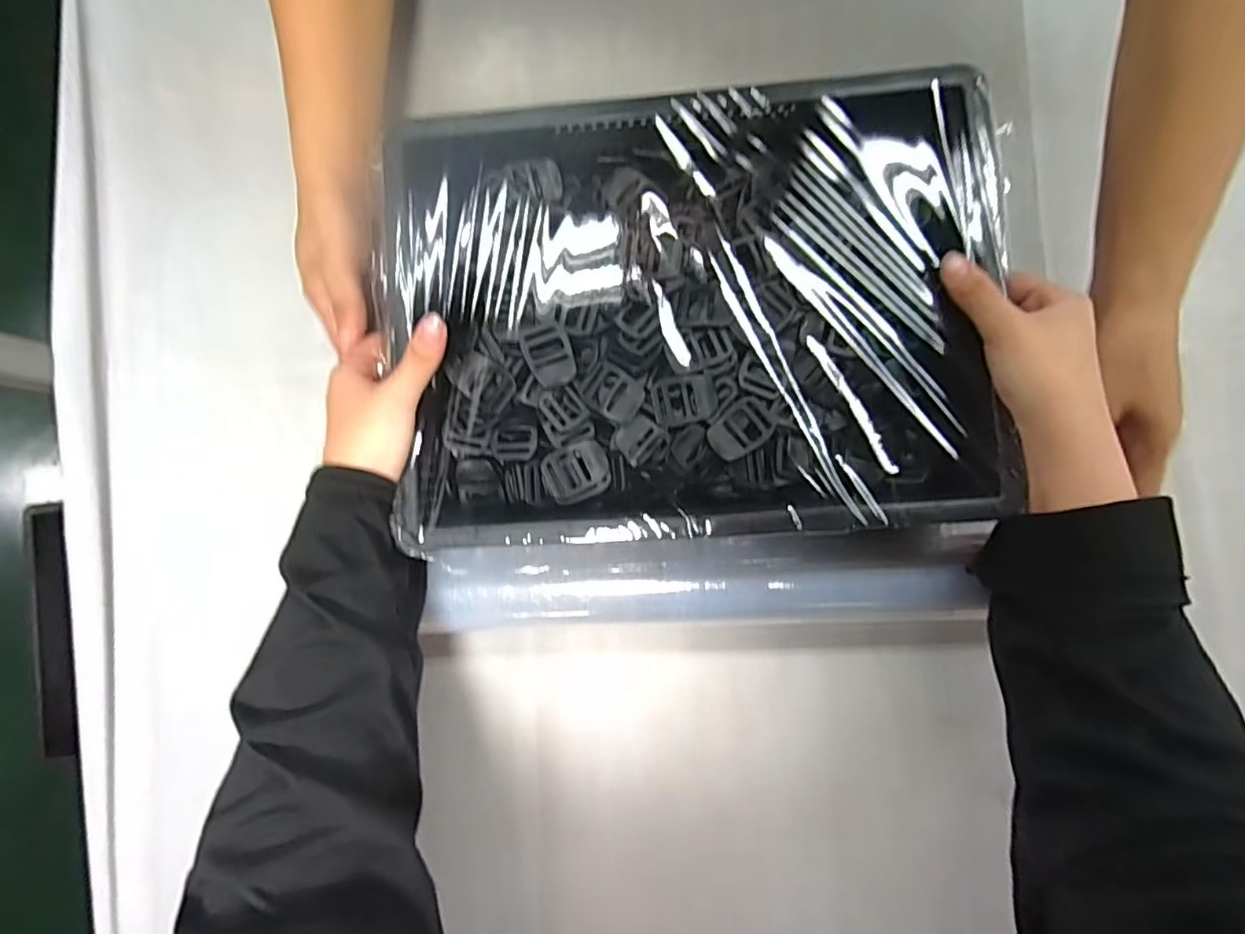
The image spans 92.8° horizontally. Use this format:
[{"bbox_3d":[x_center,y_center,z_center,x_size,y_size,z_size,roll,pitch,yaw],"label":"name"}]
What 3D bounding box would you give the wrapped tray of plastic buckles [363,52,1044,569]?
[{"bbox_3d":[0.036,-0.081,0.349,0.327,0.061,0.243,-4,87,3],"label":"wrapped tray of plastic buckles"}]

